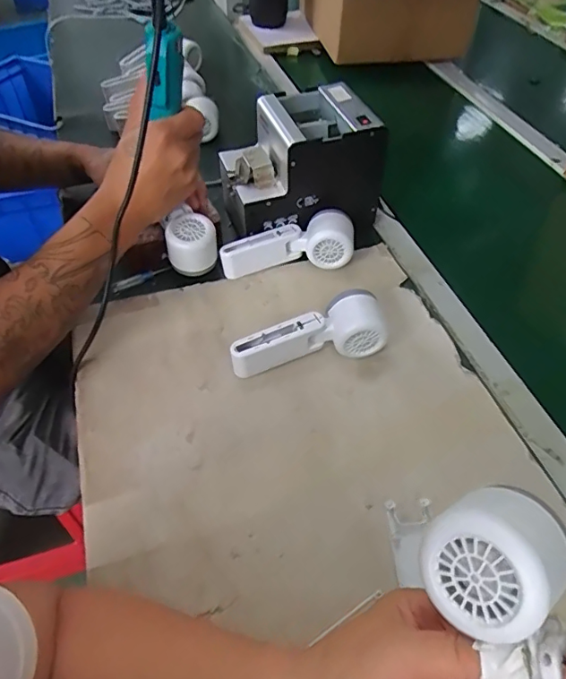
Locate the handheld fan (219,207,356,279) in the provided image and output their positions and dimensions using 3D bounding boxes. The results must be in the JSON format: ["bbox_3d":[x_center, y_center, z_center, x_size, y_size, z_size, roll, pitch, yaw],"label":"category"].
[{"bbox_3d":[0.006,-0.118,0.631,0.163,0.047,0.053,-7,50,-5],"label":"handheld fan"}]

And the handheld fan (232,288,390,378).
[{"bbox_3d":[0.027,-0.005,0.533,0.166,0.048,0.055,-13,51,-10],"label":"handheld fan"}]

